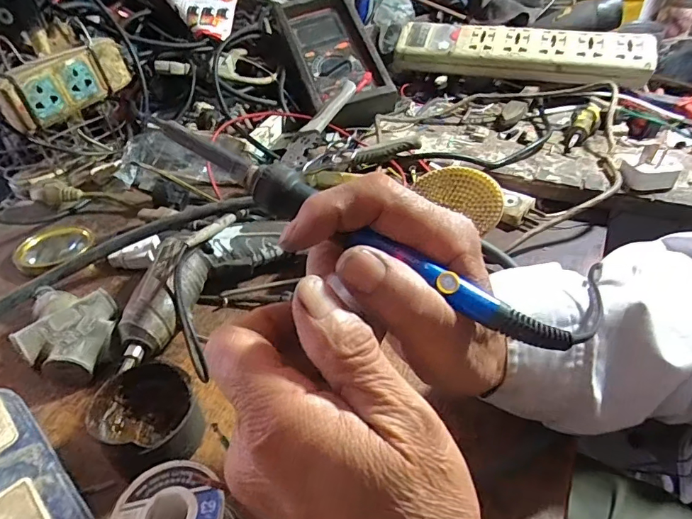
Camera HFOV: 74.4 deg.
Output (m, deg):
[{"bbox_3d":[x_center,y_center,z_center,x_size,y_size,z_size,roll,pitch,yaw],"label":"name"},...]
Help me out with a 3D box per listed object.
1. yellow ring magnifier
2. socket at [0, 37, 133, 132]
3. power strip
[{"bbox_3d":[-0.280,-0.011,0.437,0.062,0.014,0.065,21,47,25],"label":"yellow ring magnifier"},{"bbox_3d":[-0.294,-0.187,0.481,0.029,0.056,0.136,22,47,26],"label":"socket"},{"bbox_3d":[0.245,-0.295,0.648,0.342,0.050,0.070,11,43,16],"label":"power strip"}]

